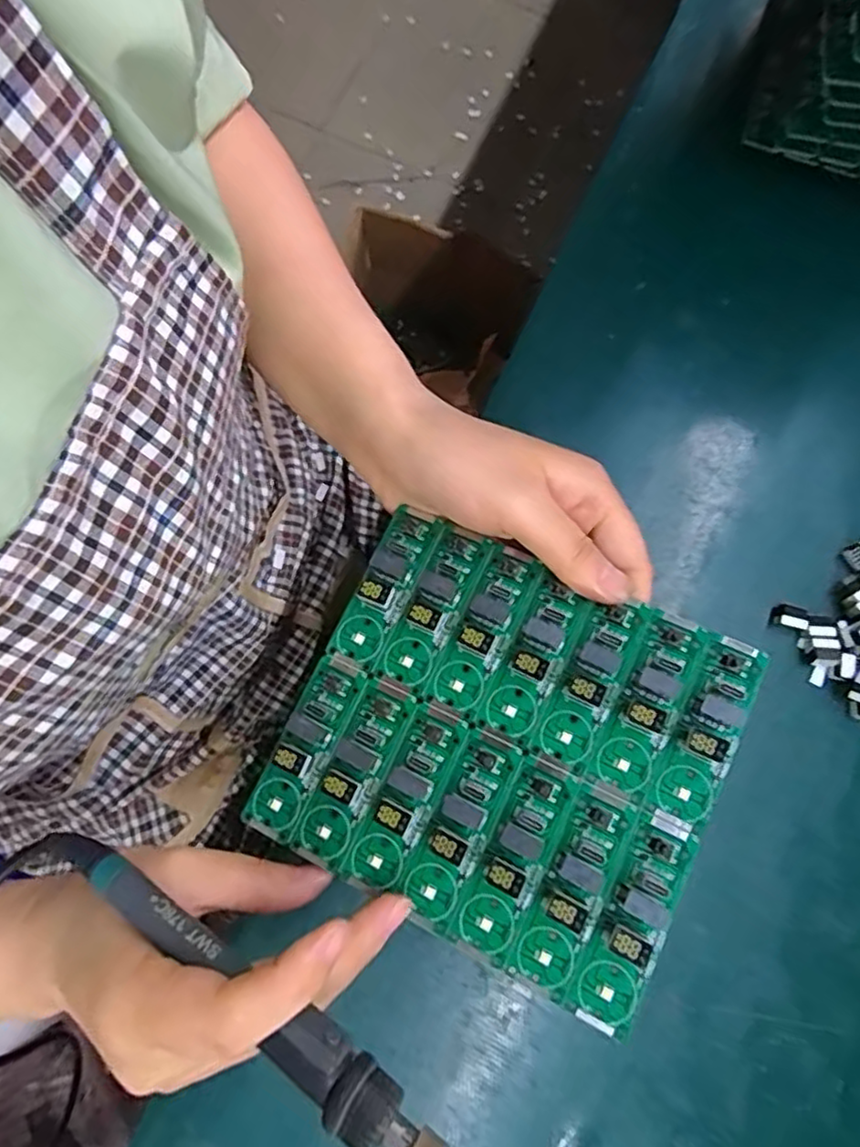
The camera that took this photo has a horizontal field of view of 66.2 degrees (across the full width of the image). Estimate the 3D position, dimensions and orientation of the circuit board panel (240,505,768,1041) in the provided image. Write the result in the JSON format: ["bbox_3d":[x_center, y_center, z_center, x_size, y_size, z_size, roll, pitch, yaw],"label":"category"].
[{"bbox_3d":[0.024,0.060,0.238,0.146,0.011,0.133,24,79,14],"label":"circuit board panel"}]

